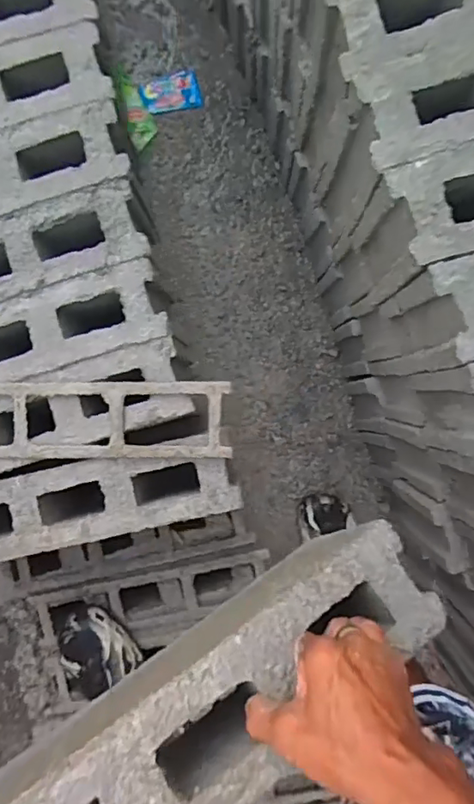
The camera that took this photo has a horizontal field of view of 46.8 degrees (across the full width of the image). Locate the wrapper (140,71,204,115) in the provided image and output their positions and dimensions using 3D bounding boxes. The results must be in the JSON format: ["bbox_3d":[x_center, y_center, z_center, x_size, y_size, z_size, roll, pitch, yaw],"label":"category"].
[{"bbox_3d":[-0.133,-0.628,1.114,0.117,0.008,0.078,-12,90,-2],"label":"wrapper"}]

